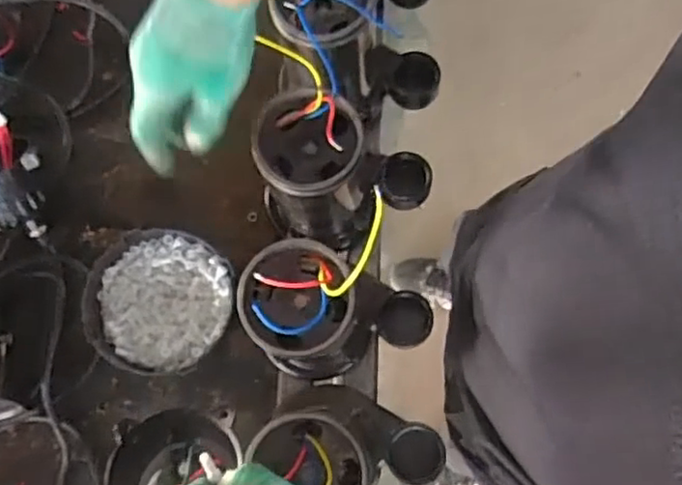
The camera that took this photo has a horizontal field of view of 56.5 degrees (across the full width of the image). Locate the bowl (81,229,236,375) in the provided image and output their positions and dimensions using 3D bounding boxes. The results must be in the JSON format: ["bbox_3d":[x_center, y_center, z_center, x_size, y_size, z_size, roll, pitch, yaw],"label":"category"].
[{"bbox_3d":[-0.181,0.061,0.648,0.142,0.043,0.137,0,76,1],"label":"bowl"}]

